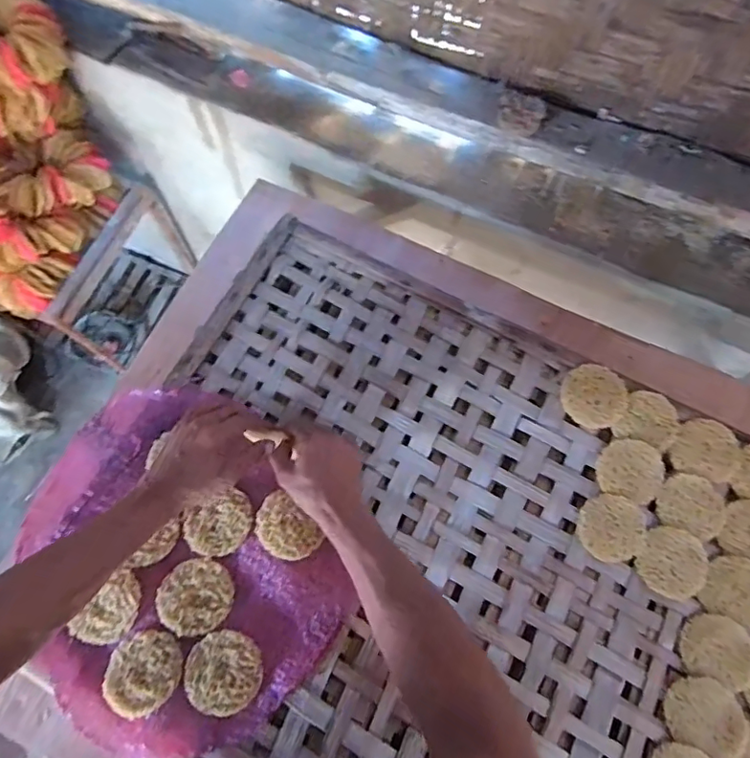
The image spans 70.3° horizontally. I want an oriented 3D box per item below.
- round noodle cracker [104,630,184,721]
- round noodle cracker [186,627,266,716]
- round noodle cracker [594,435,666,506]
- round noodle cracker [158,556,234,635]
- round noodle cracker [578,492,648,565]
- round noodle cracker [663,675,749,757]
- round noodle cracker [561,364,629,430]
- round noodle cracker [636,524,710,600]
[{"bbox_3d":[-0.242,0.307,0.557,0.072,0.015,0.076,0,71,-1],"label":"round noodle cracker"},{"bbox_3d":[-0.160,0.308,0.561,0.078,0.011,0.074,0,71,-1],"label":"round noodle cracker"},{"bbox_3d":[0.315,0.111,0.653,0.077,0.010,0.073,0,71,-1],"label":"round noodle cracker"},{"bbox_3d":[-0.200,0.242,0.594,0.079,0.011,0.077,0,71,-1],"label":"round noodle cracker"},{"bbox_3d":[0.282,0.176,0.634,0.072,0.018,0.076,0,71,-1],"label":"round noodle cracker"},{"bbox_3d":[0.355,0.360,0.568,0.079,0.009,0.070,27,73,8],"label":"round noodle cracker"},{"bbox_3d":[0.279,0.021,0.679,0.079,0.013,0.076,0,71,-1],"label":"round noodle cracker"},{"bbox_3d":[0.347,0.213,0.618,0.079,0.006,0.077,0,71,-1],"label":"round noodle cracker"}]

